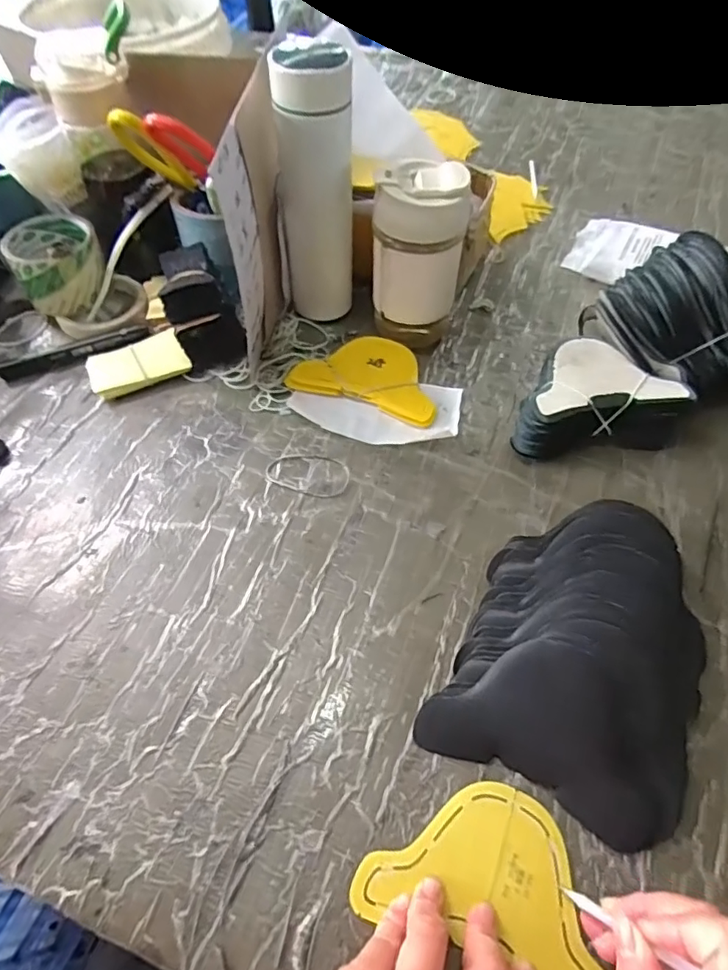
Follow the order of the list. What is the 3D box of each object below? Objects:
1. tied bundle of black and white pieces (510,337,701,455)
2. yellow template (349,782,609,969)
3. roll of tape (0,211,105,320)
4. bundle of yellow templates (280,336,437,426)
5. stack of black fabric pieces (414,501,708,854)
[{"bbox_3d":[0.203,-0.079,0.491,0.144,0.049,0.096,-4,54,-3],"label":"tied bundle of black and white pieces"},{"bbox_3d":[0.070,0.216,0.303,0.131,0.005,0.088,20,54,15],"label":"yellow template"},{"bbox_3d":[-0.320,-0.233,0.578,0.087,0.069,0.097,-22,57,-15],"label":"roll of tape"},{"bbox_3d":[0.009,-0.108,0.533,0.140,0.015,0.091,19,57,13],"label":"bundle of yellow templates"},{"bbox_3d":[0.147,0.101,0.355,0.149,0.054,0.201,24,58,17],"label":"stack of black fabric pieces"}]

